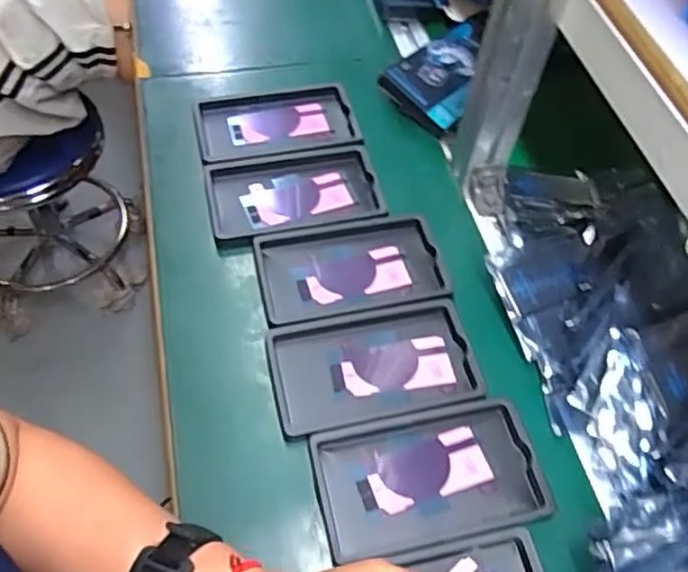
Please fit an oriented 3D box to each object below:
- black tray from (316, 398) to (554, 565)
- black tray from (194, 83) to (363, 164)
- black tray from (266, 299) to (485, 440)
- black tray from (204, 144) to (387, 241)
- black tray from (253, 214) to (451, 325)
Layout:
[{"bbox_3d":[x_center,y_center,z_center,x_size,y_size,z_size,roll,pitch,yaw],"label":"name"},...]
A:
[{"bbox_3d":[0.062,0.138,0.467,0.159,0.010,0.092,-10,57,-7],"label":"black tray"},{"bbox_3d":[-0.070,-0.168,0.666,0.158,0.013,0.097,-10,57,-7],"label":"black tray"},{"bbox_3d":[0.024,0.064,0.518,0.160,0.015,0.094,-12,58,-8],"label":"black tray"},{"bbox_3d":[-0.047,-0.091,0.615,0.161,0.015,0.098,-12,58,-8],"label":"black tray"},{"bbox_3d":[0.007,-0.018,0.569,0.160,0.011,0.095,-11,57,-7],"label":"black tray"}]

